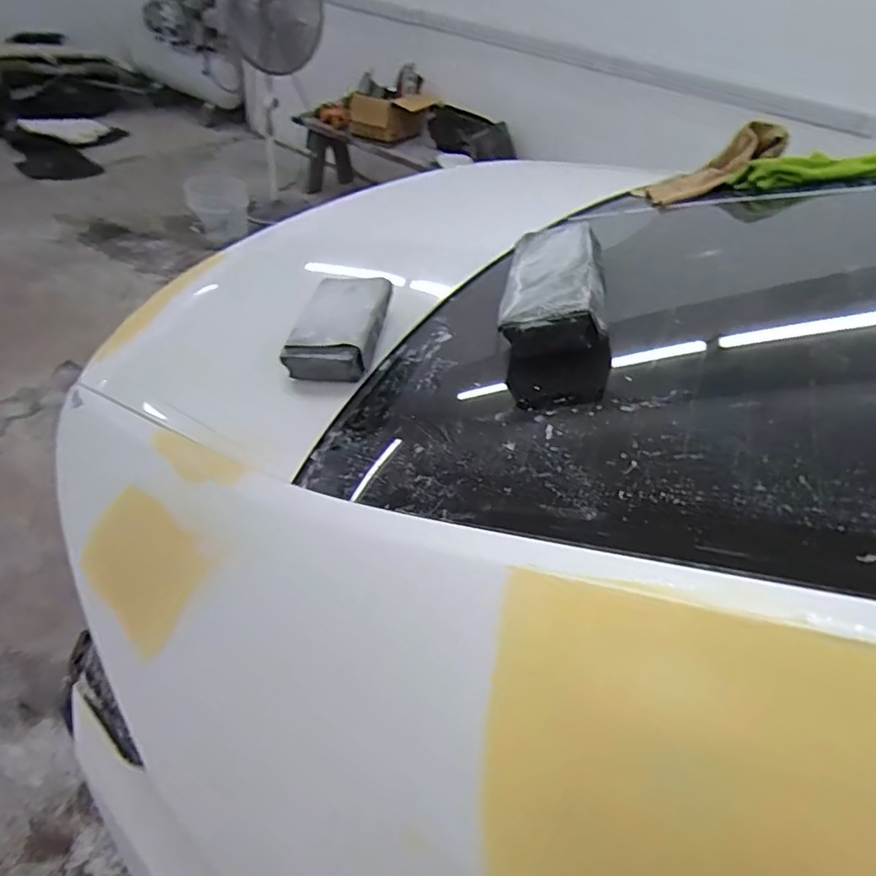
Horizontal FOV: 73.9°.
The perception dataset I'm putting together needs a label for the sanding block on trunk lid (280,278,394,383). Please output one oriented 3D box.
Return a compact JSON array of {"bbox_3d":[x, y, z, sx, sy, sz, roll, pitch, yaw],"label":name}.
[{"bbox_3d":[-0.094,-0.115,0.568,0.079,0.032,0.163,8,43,1],"label":"sanding block on trunk lid"}]

